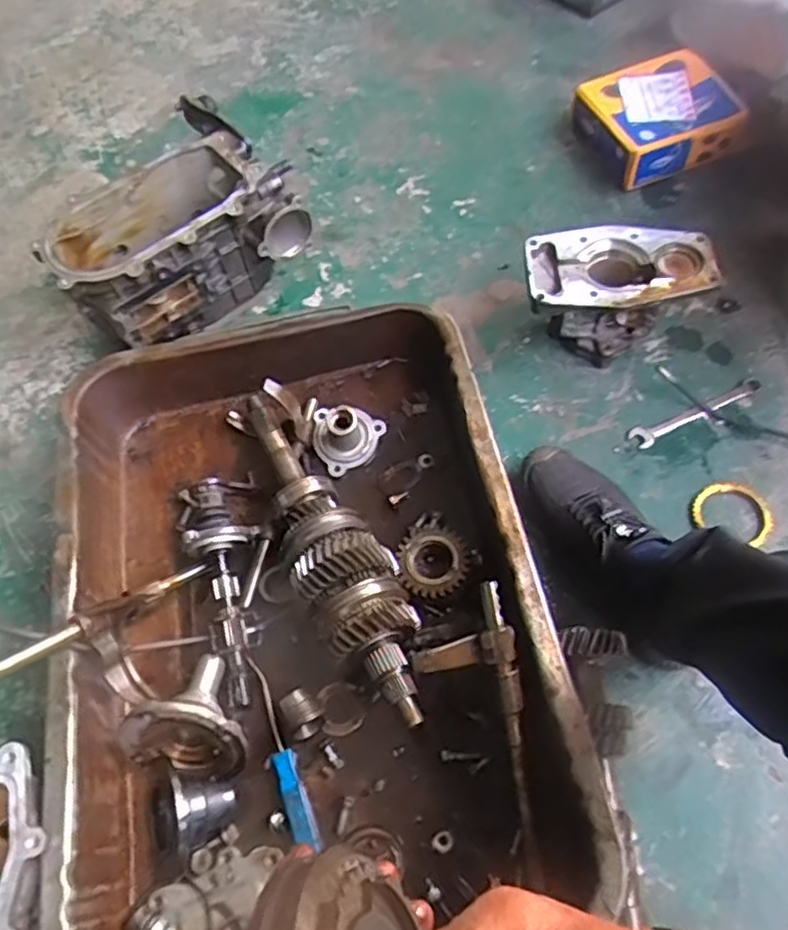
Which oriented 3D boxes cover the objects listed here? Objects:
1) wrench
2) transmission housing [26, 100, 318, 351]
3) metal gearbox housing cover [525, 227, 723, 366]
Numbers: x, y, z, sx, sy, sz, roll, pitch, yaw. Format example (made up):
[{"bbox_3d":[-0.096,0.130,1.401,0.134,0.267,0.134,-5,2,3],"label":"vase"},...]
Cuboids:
[{"bbox_3d":[0.356,-0.064,0.820,0.171,0.016,0.028,-23,63,-8],"label":"wrench"},{"bbox_3d":[-0.269,-0.272,0.880,0.290,0.136,0.165,-33,65,-13],"label":"transmission housing"},{"bbox_3d":[0.256,-0.200,0.820,0.203,0.151,0.104,6,62,7],"label":"metal gearbox housing cover"}]

